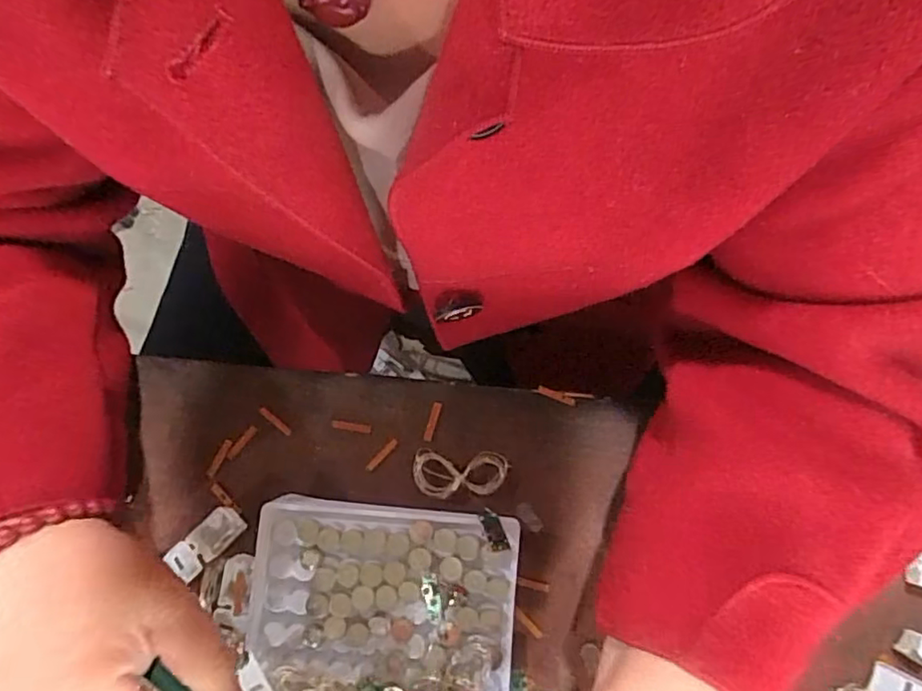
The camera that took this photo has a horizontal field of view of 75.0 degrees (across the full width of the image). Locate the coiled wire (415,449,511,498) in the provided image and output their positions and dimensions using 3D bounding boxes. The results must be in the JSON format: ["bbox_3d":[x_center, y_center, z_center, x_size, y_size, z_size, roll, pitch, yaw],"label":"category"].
[{"bbox_3d":[0.000,0.070,0.329,0.051,0.004,0.025,2,80,0],"label":"coiled wire"}]

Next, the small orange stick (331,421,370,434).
[{"bbox_3d":[-0.062,0.045,0.337,0.022,0.004,0.005,8,80,1],"label":"small orange stick"}]

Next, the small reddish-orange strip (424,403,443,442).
[{"bbox_3d":[-0.016,0.042,0.336,0.005,0.004,0.022,16,81,2],"label":"small reddish-orange strip"}]

